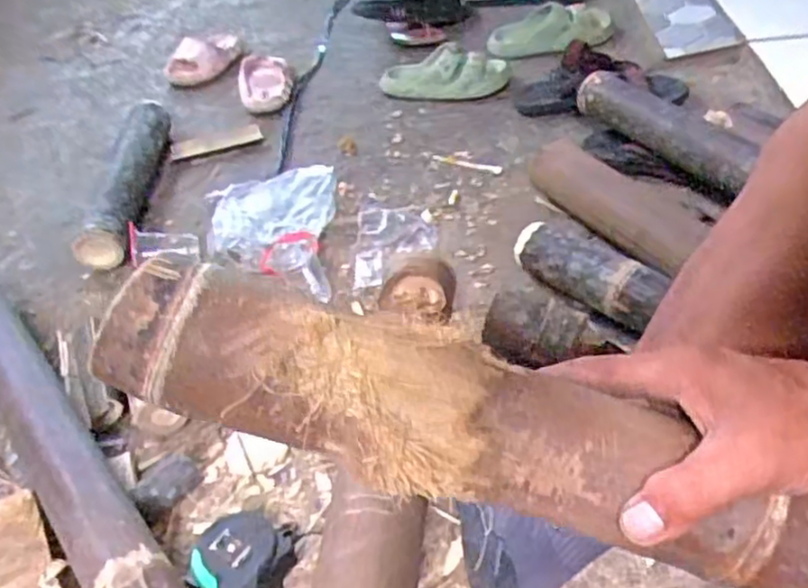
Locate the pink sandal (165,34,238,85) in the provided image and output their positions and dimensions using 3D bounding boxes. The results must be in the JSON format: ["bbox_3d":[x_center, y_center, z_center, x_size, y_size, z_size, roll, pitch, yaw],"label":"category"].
[{"bbox_3d":[-0.374,-0.456,1.364,0.055,0.058,0.177,21,49,24],"label":"pink sandal"}]

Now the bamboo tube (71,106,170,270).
[{"bbox_3d":[-0.397,-0.183,1.060,0.076,0.070,0.351,-2,44,3],"label":"bamboo tube"}]

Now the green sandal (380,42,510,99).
[{"bbox_3d":[0.069,-0.384,1.240,0.221,0.066,0.115,-2,44,3],"label":"green sandal"}]

